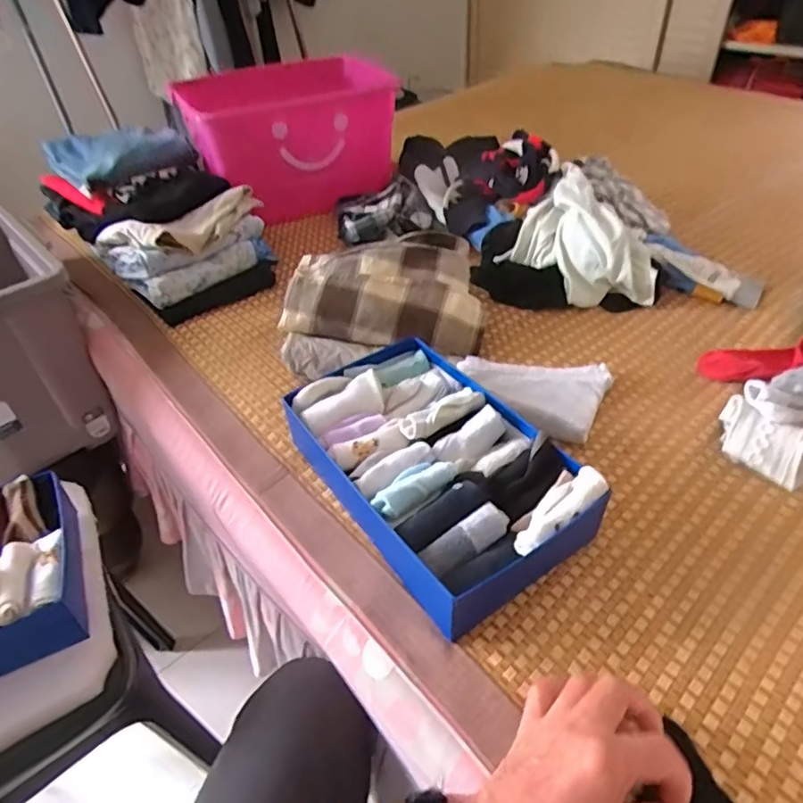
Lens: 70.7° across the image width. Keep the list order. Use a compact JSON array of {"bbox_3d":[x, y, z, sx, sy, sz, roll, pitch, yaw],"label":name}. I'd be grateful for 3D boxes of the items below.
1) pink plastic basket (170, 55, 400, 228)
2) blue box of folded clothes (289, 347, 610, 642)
[{"bbox_3d":[-0.198,-0.515,1.123,0.403,0.224,0.232,-18,44,-15],"label":"pink plastic basket"},{"bbox_3d":[0.028,0.065,0.583,0.194,0.080,0.308,-24,46,-21],"label":"blue box of folded clothes"}]

